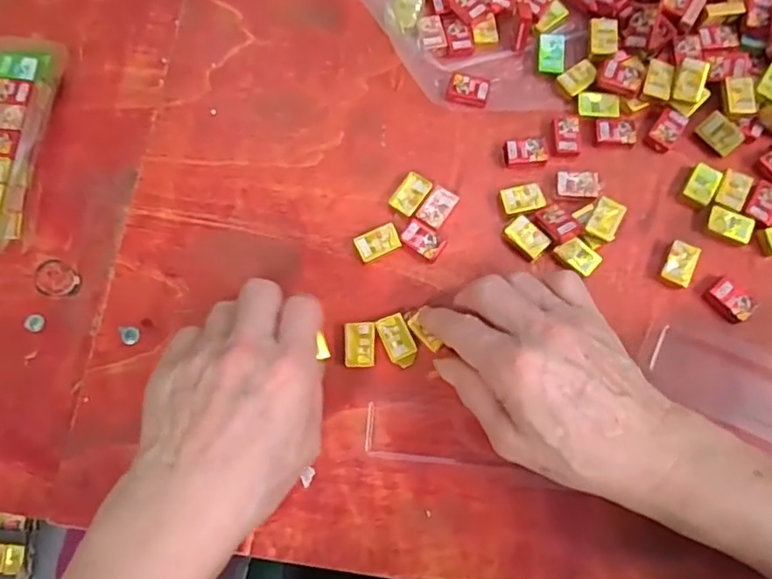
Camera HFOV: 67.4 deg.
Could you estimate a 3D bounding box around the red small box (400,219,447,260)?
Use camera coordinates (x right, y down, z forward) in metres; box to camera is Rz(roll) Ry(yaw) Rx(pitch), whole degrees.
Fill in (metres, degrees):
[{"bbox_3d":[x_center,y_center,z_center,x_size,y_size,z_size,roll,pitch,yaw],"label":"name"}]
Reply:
[{"bbox_3d":[0.022,-0.030,0.351,0.026,0.007,0.016,39,81,8],"label":"red small box"}]

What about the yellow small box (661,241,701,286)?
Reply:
[{"bbox_3d":[0.175,-0.015,0.345,0.016,0.010,0.027,23,79,5],"label":"yellow small box"}]

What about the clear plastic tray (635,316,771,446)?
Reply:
[{"bbox_3d":[0.213,0.059,0.328,0.137,0.010,0.051,24,79,6],"label":"clear plastic tray"}]

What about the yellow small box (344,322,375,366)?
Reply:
[{"bbox_3d":[-0.015,0.032,0.334,0.017,0.007,0.026,-2,78,0],"label":"yellow small box"}]

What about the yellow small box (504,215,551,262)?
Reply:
[{"bbox_3d":[0.085,-0.031,0.350,0.017,0.007,0.026,-42,80,-8],"label":"yellow small box"}]

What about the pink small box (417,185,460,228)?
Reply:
[{"bbox_3d":[0.032,-0.051,0.356,0.016,0.008,0.027,35,80,8],"label":"pink small box"}]

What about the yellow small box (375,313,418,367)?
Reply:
[{"bbox_3d":[0.007,0.030,0.333,0.017,0.007,0.030,-23,78,-5],"label":"yellow small box"}]

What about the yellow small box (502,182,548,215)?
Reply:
[{"bbox_3d":[0.084,-0.055,0.357,0.025,0.007,0.017,-13,78,-2],"label":"yellow small box"}]

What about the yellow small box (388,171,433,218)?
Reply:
[{"bbox_3d":[0.015,-0.058,0.357,0.017,0.010,0.026,34,80,7],"label":"yellow small box"}]

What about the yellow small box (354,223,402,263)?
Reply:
[{"bbox_3d":[-0.005,-0.028,0.350,0.026,0.007,0.017,-25,79,-5],"label":"yellow small box"}]

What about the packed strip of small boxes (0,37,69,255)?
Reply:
[{"bbox_3d":[-0.234,-0.091,0.355,0.037,0.027,0.142,7,78,2],"label":"packed strip of small boxes"}]

